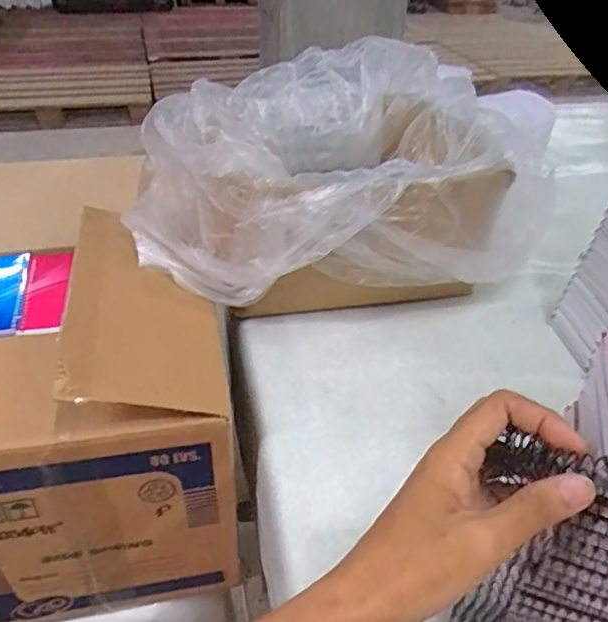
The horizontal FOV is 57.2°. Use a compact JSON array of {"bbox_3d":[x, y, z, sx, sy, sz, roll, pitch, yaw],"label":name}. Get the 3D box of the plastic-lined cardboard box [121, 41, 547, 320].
[{"bbox_3d":[0.029,-0.164,0.663,0.431,0.248,0.335,-8,39,-14],"label":"plastic-lined cardboard box"}]

